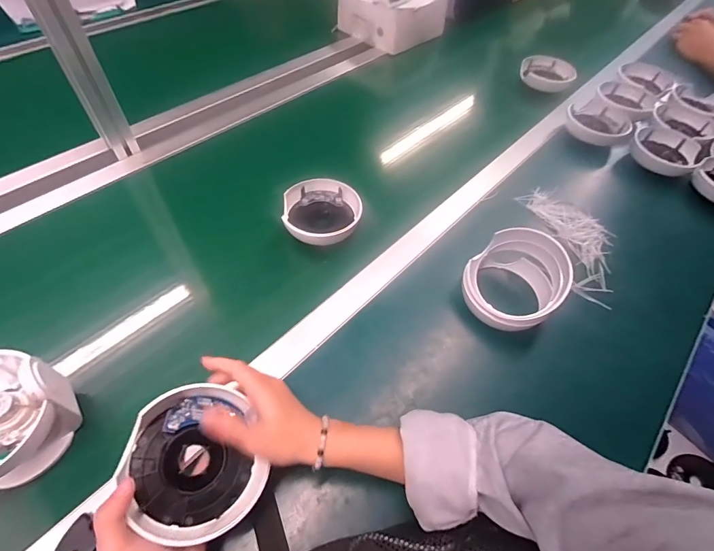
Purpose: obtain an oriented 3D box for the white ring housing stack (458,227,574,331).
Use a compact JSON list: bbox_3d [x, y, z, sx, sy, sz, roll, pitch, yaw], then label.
[{"bbox_3d":[0.207,0.006,0.492,0.114,0.100,0.114,-32,63,-24],"label":"white ring housing stack"}]

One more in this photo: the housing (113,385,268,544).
[{"bbox_3d":[-0.133,0.153,0.322,0.112,0.051,0.119,-21,83,-30],"label":"housing"}]

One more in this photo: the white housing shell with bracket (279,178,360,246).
[{"bbox_3d":[-0.053,-0.091,0.569,0.112,0.046,0.100,1,55,-4],"label":"white housing shell with bracket"}]

